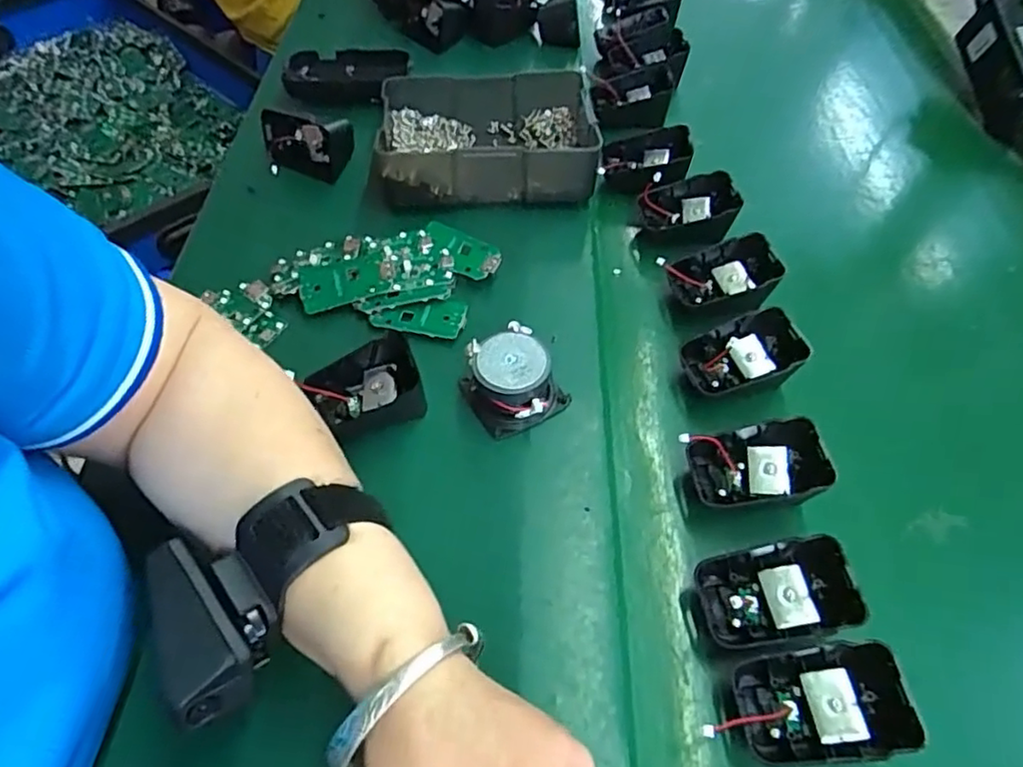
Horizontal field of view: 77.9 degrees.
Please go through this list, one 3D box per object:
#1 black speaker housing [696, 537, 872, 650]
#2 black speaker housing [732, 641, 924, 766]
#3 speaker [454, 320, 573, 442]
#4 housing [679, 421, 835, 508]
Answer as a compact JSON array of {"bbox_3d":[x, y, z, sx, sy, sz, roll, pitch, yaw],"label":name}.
[{"bbox_3d":[0.126,0.103,0.306,0.064,0.037,0.046,-3,57,-2],"label":"black speaker housing"},{"bbox_3d":[0.135,0.139,0.276,0.067,0.024,0.044,-18,48,19],"label":"black speaker housing"},{"bbox_3d":[0.000,-0.001,0.369,0.048,0.034,0.051,-29,57,-19],"label":"speaker"},{"bbox_3d":[0.132,0.046,0.347,0.071,0.038,0.048,5,53,6],"label":"housing"}]

